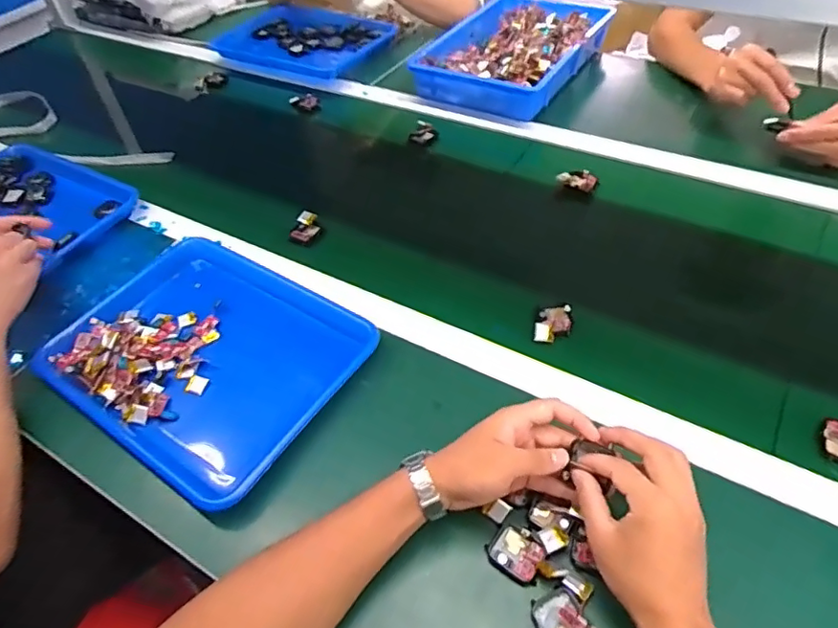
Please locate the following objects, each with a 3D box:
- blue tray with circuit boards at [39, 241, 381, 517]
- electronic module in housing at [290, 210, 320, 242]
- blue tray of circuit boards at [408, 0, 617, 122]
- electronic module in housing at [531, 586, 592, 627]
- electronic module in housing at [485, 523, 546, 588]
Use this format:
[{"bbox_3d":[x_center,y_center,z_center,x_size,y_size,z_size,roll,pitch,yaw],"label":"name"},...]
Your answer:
[{"bbox_3d":[-0.240,0.043,0.652,0.348,0.048,0.270,24,56,25],"label":"blue tray with circuit boards"},{"bbox_3d":[-0.158,-0.122,0.784,0.034,0.018,0.048,8,50,13],"label":"electronic module in housing"},{"bbox_3d":[0.171,-0.487,1.030,0.257,0.056,0.360,25,56,25],"label":"blue tray of circuit boards"},{"bbox_3d":[0.112,0.239,0.433,0.038,0.017,0.050,-30,52,-19],"label":"electronic module in housing"},{"bbox_3d":[0.083,0.202,0.473,0.045,0.009,0.038,30,58,28],"label":"electronic module in housing"}]

